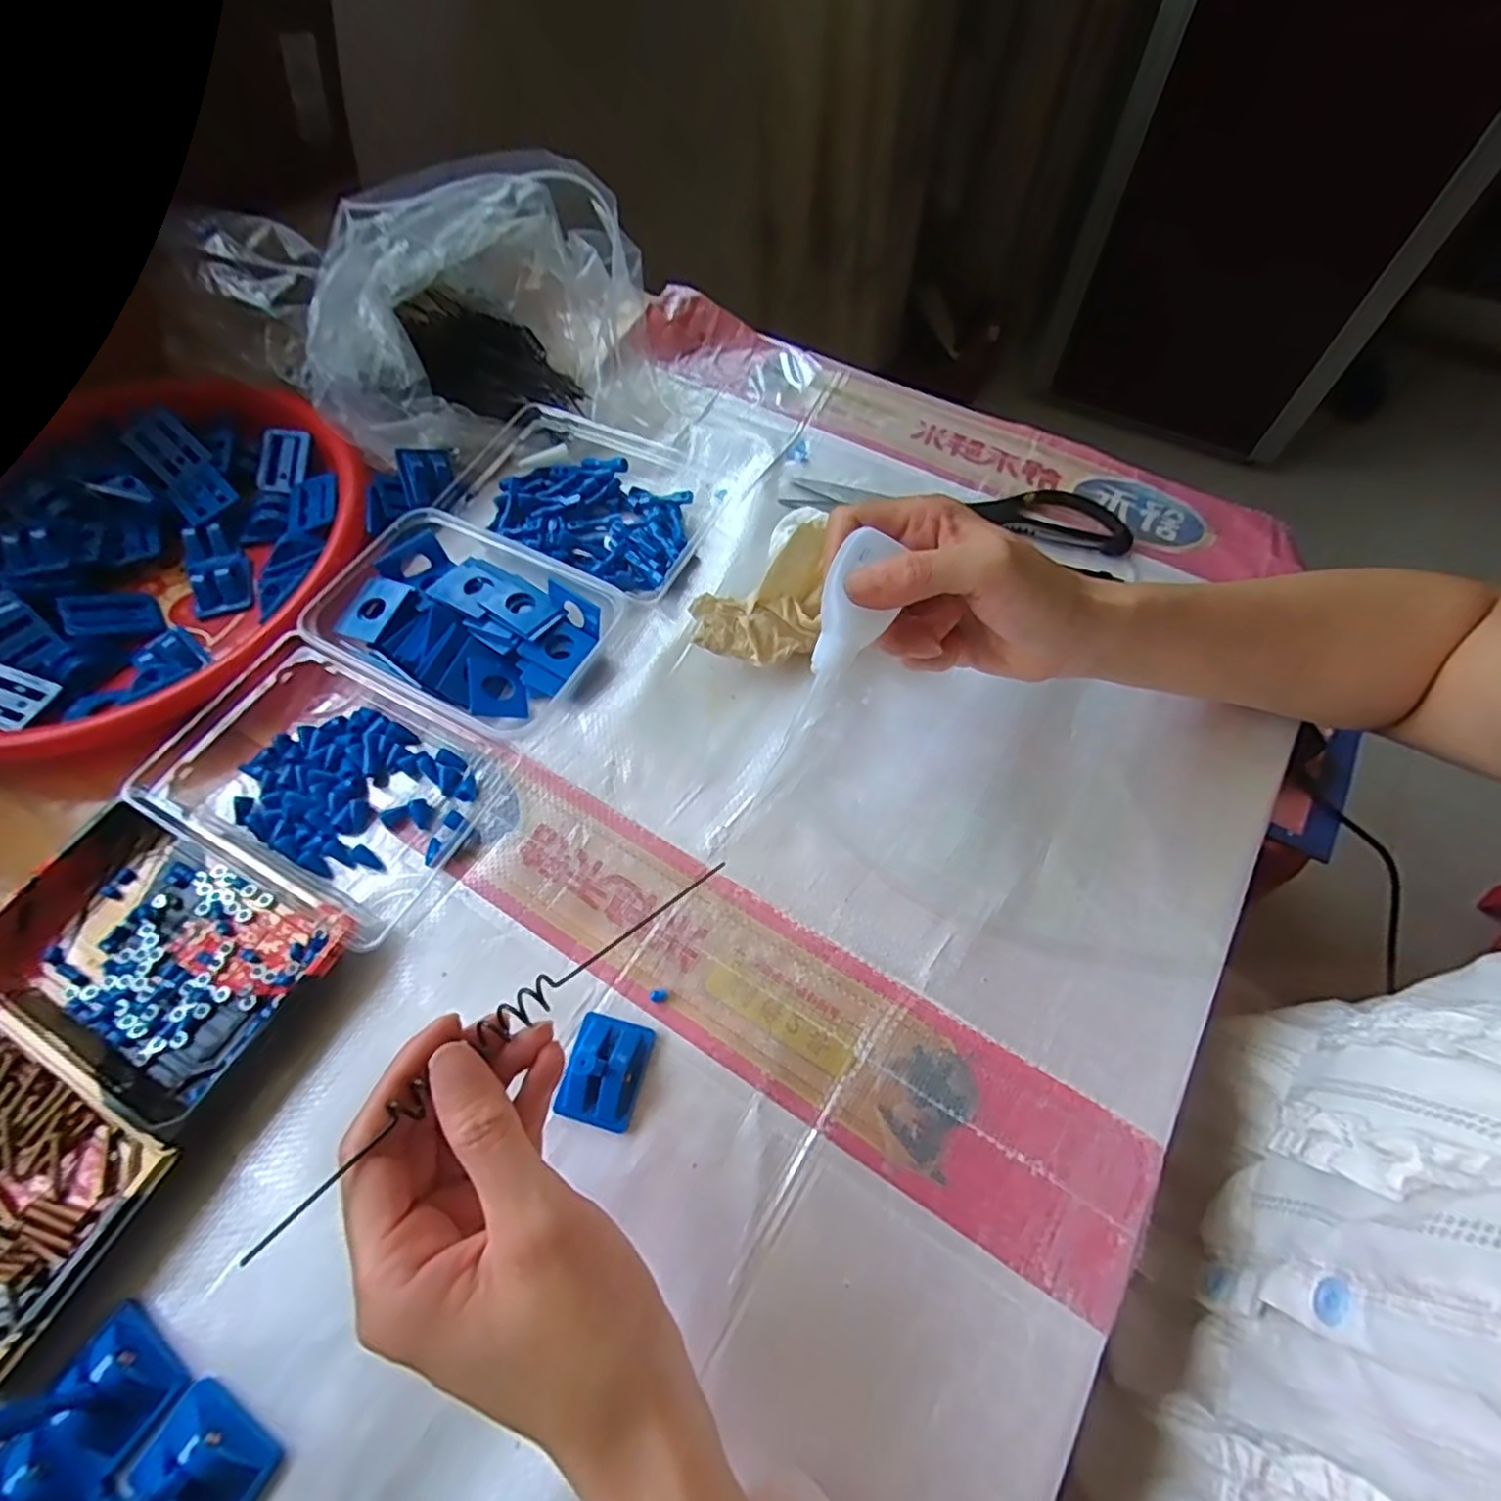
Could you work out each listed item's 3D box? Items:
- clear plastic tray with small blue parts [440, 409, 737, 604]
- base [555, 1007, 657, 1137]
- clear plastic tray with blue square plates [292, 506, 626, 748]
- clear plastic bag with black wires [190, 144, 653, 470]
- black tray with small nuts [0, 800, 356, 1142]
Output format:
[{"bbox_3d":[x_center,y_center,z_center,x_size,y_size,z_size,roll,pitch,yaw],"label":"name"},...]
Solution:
[{"bbox_3d":[-0.114,-0.180,0.460,0.187,0.034,0.120,24,66,13],"label":"clear plastic tray with small blue parts"},{"bbox_3d":[-0.066,0.143,0.306,0.034,0.016,0.044,13,64,8],"label":"base"},{"bbox_3d":[-0.171,-0.077,0.408,0.157,0.035,0.109,25,66,13],"label":"clear plastic tray with blue square plates"},{"bbox_3d":[-0.202,-0.305,0.476,0.248,0.116,0.145,-12,63,-5],"label":"clear plastic bag with black wires"},{"bbox_3d":[-0.290,0.094,0.330,0.164,0.024,0.104,27,66,14],"label":"black tray with small nuts"}]

